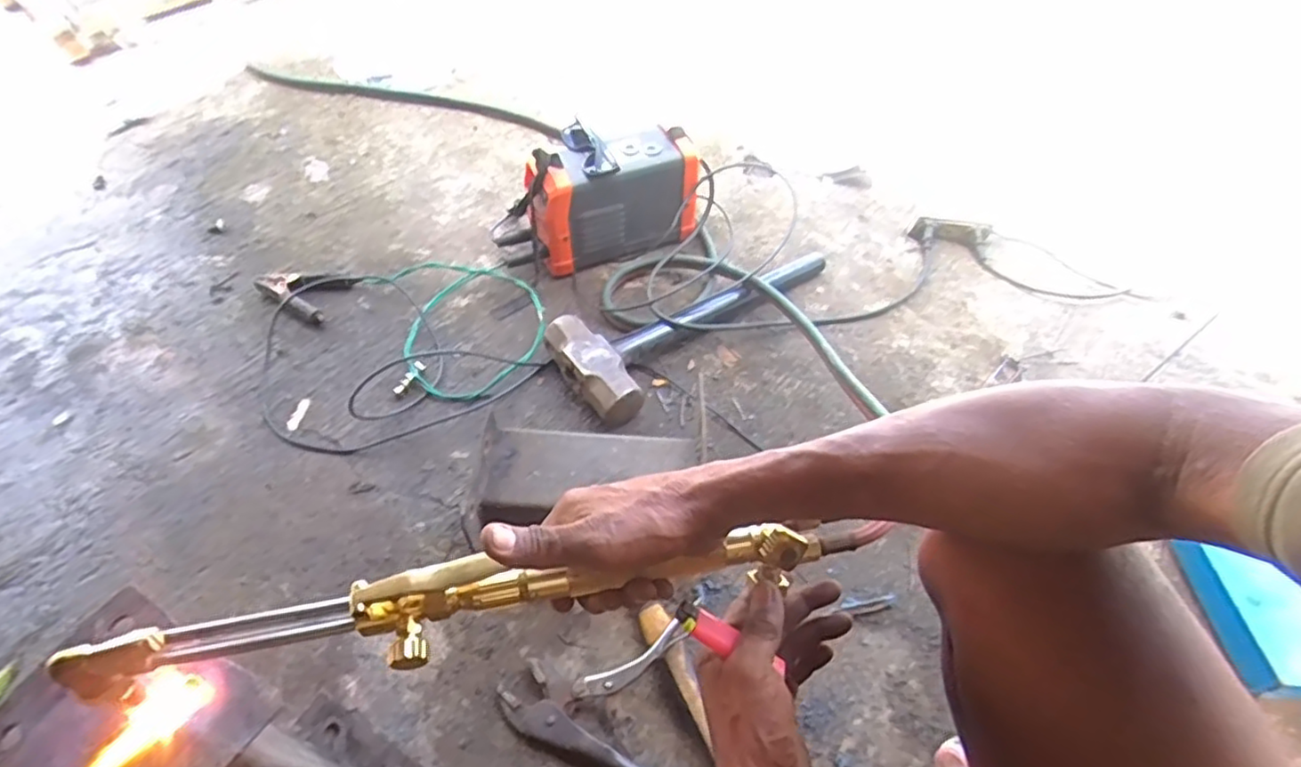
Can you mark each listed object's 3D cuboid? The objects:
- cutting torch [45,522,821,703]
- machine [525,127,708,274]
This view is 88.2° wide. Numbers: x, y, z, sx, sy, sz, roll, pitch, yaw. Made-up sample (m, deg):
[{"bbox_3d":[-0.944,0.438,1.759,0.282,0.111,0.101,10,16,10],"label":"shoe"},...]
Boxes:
[{"bbox_3d":[-0.105,0.134,0.397,0.435,0.054,0.045,-7,52,-9],"label":"cutting torch"},{"bbox_3d":[-0.057,-0.275,0.989,0.258,0.171,0.102,-15,54,-11],"label":"machine"}]

